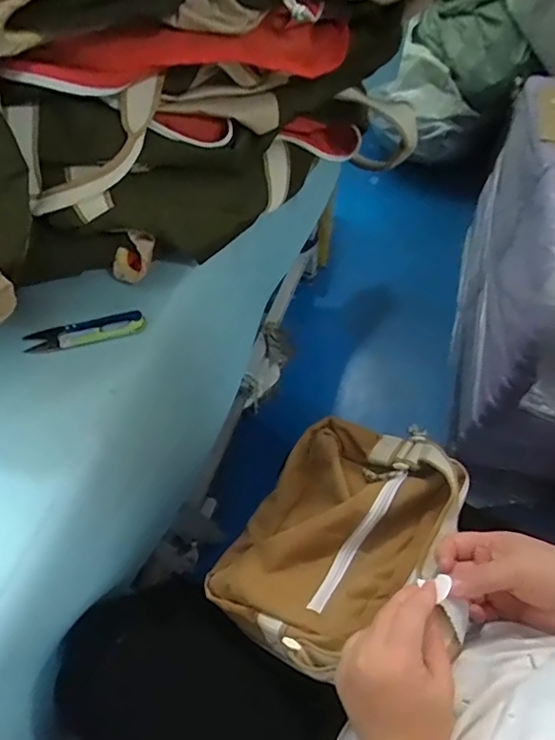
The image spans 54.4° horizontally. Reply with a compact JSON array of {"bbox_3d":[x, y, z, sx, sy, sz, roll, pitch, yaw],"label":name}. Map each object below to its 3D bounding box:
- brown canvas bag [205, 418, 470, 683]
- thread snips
[{"bbox_3d":[0.069,0.180,0.578,0.218,0.109,0.269,6,41,49],"label":"brown canvas bag"},{"bbox_3d":[-0.187,-0.038,0.525,0.116,0.010,0.029,-10,60,-2],"label":"thread snips"}]

